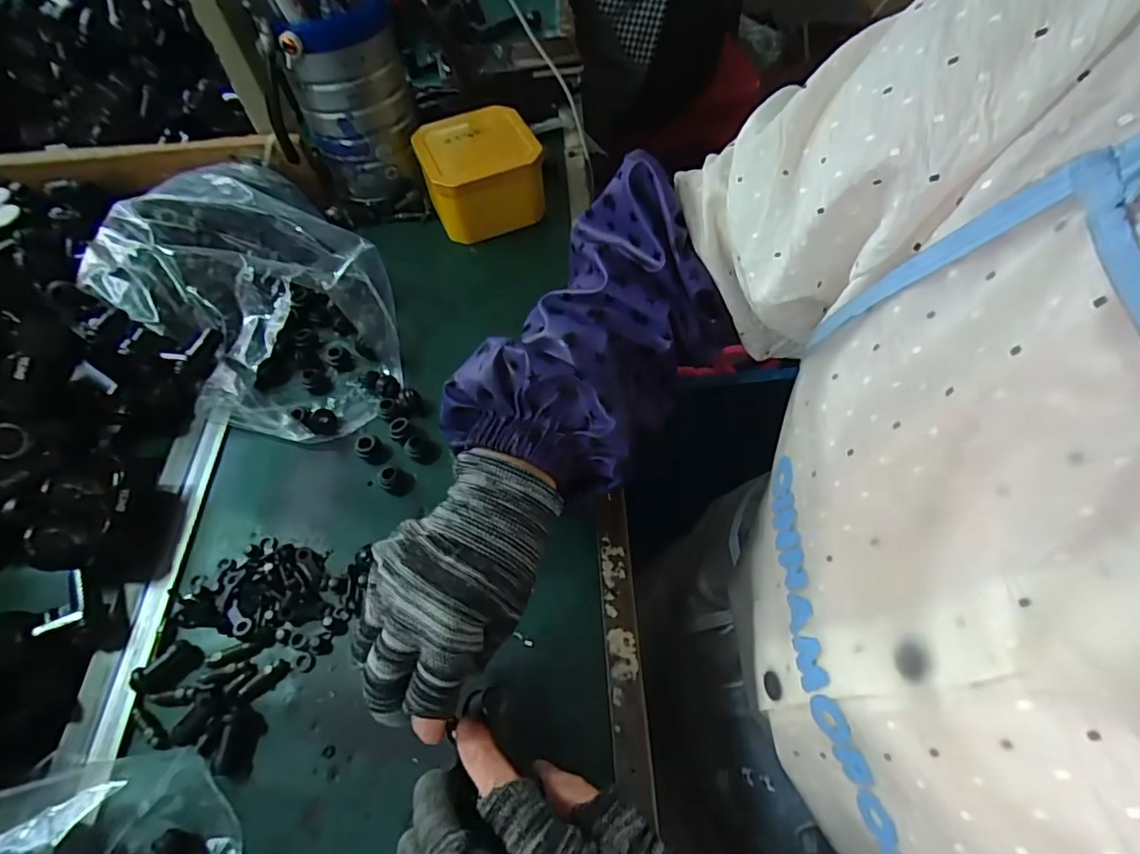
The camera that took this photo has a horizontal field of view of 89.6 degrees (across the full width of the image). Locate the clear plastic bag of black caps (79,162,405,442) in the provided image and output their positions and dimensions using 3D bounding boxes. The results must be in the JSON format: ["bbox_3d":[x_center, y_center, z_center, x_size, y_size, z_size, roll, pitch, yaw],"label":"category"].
[{"bbox_3d":[-0.244,-0.106,0.443,0.176,0.073,0.263,-40,66,-19],"label":"clear plastic bag of black caps"}]

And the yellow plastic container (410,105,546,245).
[{"bbox_3d":[-0.081,-0.230,0.524,0.101,0.066,0.101,-19,59,-9],"label":"yellow plastic container"}]

